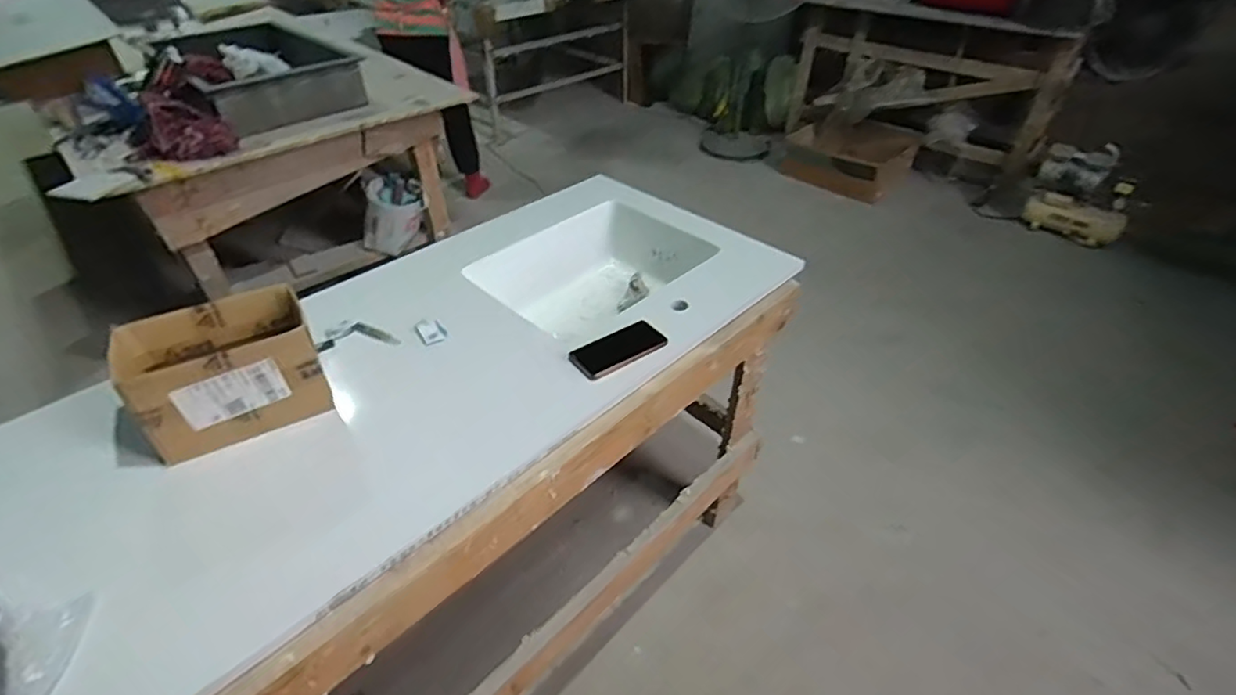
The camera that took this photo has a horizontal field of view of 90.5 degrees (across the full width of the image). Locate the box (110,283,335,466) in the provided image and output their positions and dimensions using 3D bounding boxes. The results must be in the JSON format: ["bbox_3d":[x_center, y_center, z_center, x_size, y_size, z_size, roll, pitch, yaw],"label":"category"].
[{"bbox_3d":[-0.576,0.038,0.915,0.230,0.169,0.144,-21,44,-24],"label":"box"}]

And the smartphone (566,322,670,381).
[{"bbox_3d":[0.000,0.001,1.079,0.184,0.015,0.077,-24,59,-32],"label":"smartphone"}]

